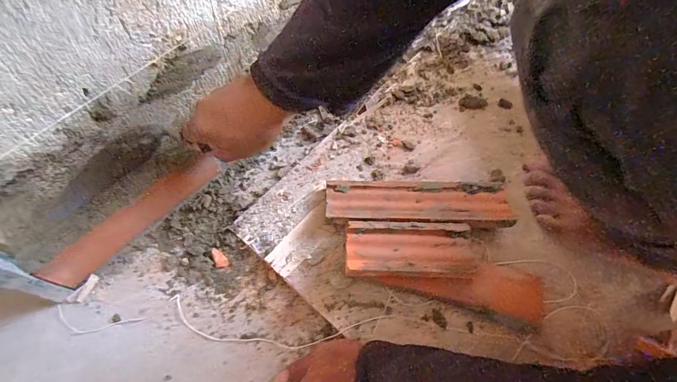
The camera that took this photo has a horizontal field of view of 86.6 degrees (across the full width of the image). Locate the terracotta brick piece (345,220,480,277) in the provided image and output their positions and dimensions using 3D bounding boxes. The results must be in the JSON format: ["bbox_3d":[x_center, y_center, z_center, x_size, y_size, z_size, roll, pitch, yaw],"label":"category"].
[{"bbox_3d":[0.084,0.067,0.421,0.148,0.028,0.063,0,62,1],"label":"terracotta brick piece"}]

